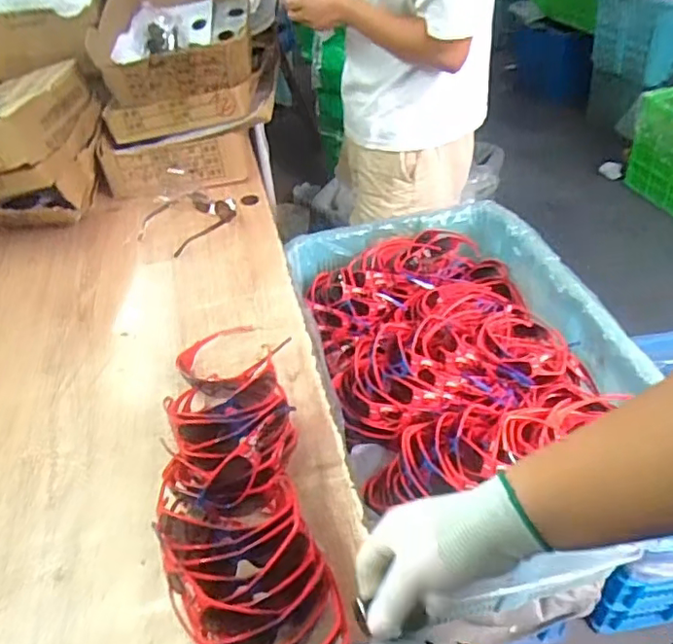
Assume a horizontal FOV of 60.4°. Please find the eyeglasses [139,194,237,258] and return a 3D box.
[{"bbox_3d":[-0.280,-0.193,1.074,0.147,0.041,0.166,26,52,33],"label":"eyeglasses"}]

